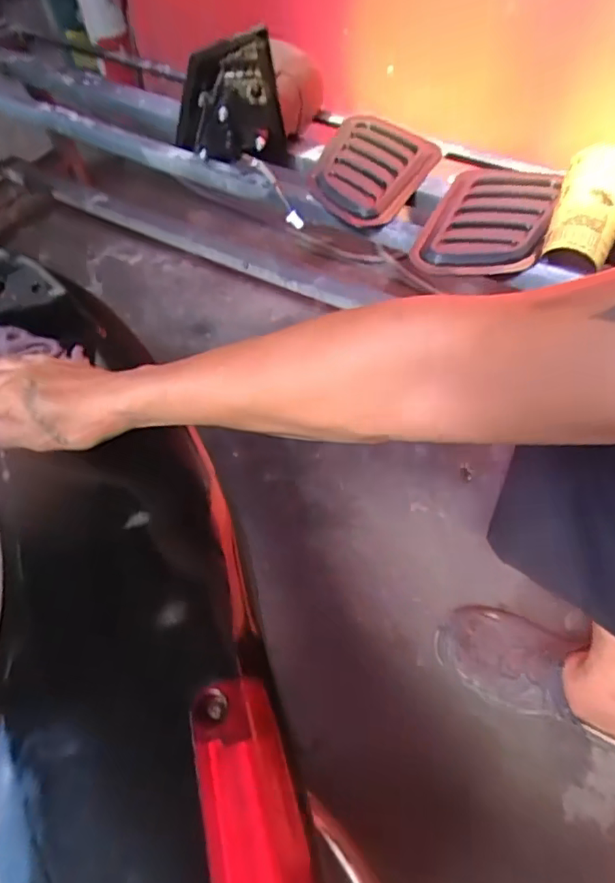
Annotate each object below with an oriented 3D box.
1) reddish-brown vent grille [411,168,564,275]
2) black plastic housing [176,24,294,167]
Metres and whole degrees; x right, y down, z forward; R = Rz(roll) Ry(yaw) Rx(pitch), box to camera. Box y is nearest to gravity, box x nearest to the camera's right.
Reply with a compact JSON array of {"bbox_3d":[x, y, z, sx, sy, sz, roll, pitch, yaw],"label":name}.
[{"bbox_3d":[0.229,-0.282,0.678,0.137,0.023,0.257,19,53,15],"label":"reddish-brown vent grille"},{"bbox_3d":[-0.109,-0.450,0.702,0.154,0.148,0.082,20,53,14],"label":"black plastic housing"}]

